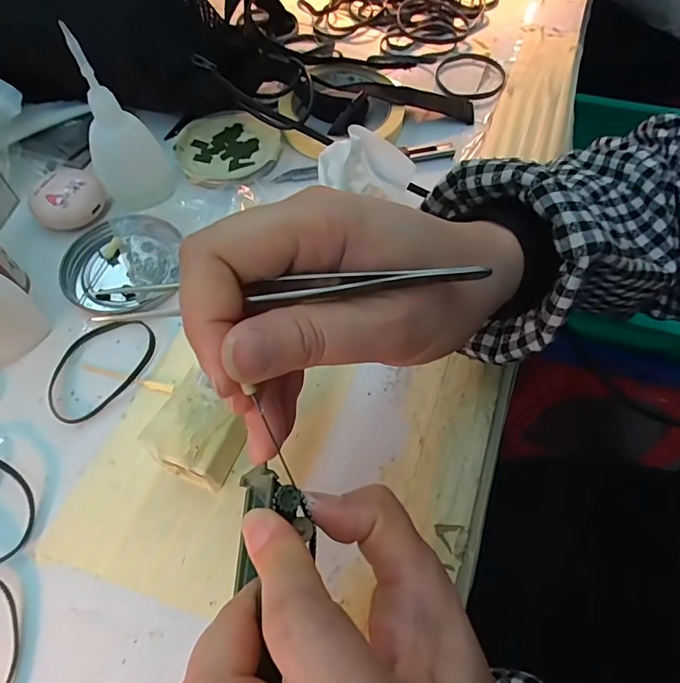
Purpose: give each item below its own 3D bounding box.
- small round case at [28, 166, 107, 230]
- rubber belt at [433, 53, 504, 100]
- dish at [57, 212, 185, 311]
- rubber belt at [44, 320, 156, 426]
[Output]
[{"bbox_3d":[-0.188,-0.097,0.324,0.040,0.019,0.041,1,61,-1],"label":"small round case"},{"bbox_3d":[0.114,-0.233,0.409,0.058,0.007,0.076,12,61,5],"label":"rubber belt"},{"bbox_3d":[-0.145,-0.052,0.309,0.073,0.008,0.074,1,61,-1],"label":"dish"},{"bbox_3d":[-0.142,0.013,0.276,0.049,0.006,0.069,40,67,19],"label":"rubber belt"}]

